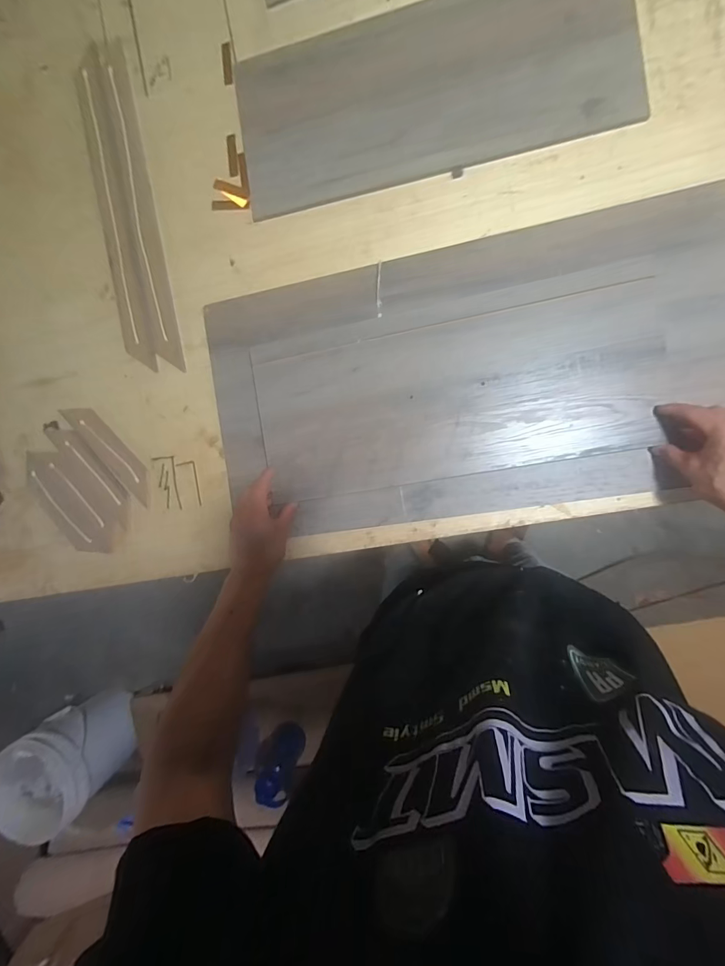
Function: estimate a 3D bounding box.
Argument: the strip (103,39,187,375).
[{"bbox_3d":[-0.344,-0.426,0.636,0.042,0.008,0.496,-12,89,9],"label":"strip"}]

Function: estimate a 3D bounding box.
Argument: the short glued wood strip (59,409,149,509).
[{"bbox_3d":[-0.397,-0.051,0.649,0.046,0.007,0.194,-42,89,2],"label":"short glued wood strip"}]

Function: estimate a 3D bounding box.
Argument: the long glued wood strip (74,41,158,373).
[{"bbox_3d":[-0.390,-0.432,0.640,0.049,0.011,0.503,-12,89,9],"label":"long glued wood strip"}]

